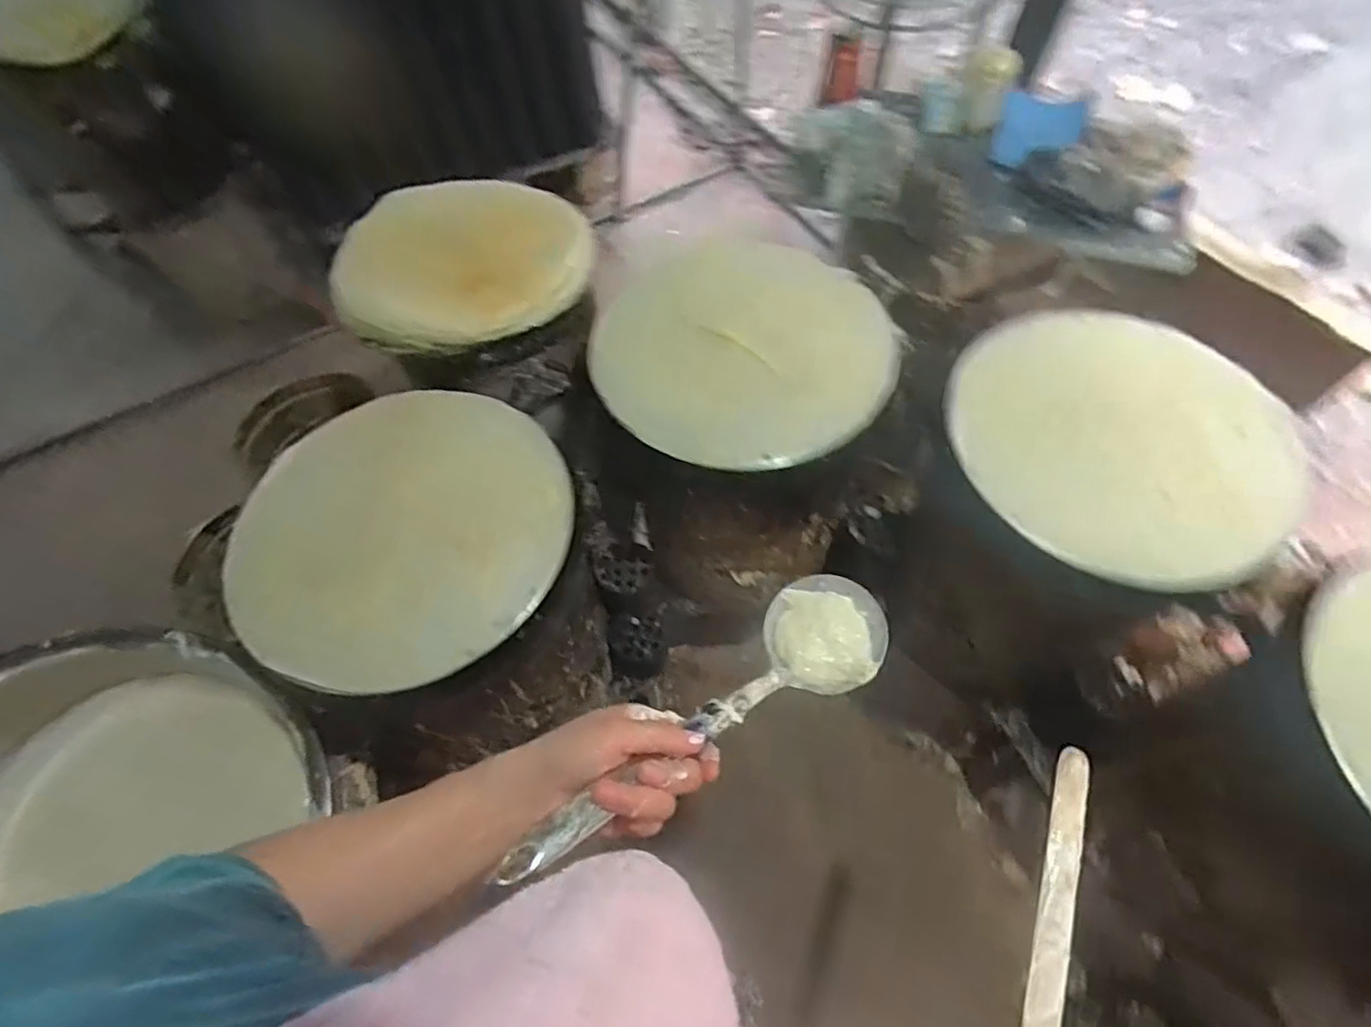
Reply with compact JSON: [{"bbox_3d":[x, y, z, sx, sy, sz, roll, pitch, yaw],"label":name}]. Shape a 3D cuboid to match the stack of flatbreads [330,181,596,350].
[{"bbox_3d":[-0.312,-0.351,0.969,0.373,0.077,0.243,-8,91,-11],"label":"stack of flatbreads"}]

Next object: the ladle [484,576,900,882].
[{"bbox_3d":[0.028,0.133,0.453,0.093,0.054,0.325,42,42,23],"label":"ladle"}]

